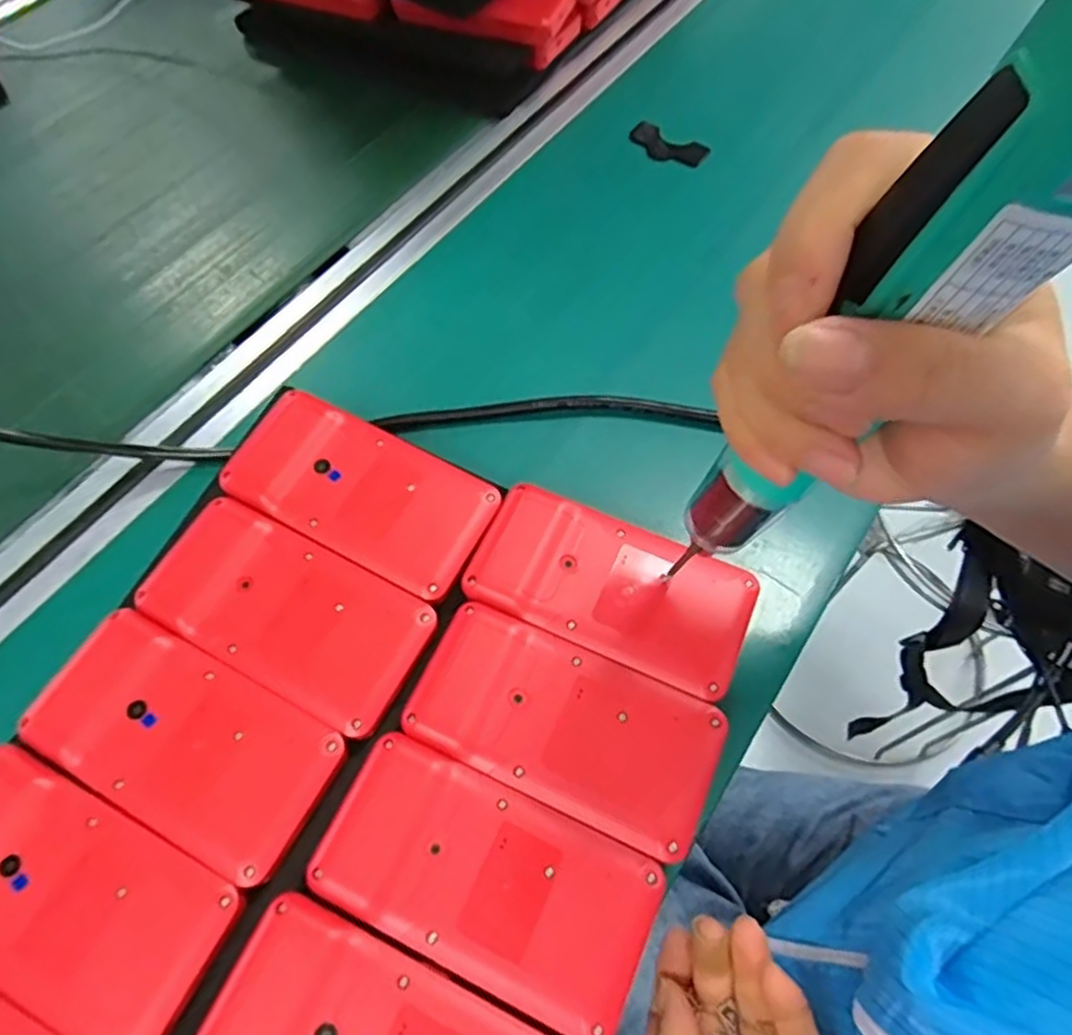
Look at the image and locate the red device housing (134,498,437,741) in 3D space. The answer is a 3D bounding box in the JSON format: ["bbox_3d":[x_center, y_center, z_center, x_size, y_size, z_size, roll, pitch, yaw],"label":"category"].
[{"bbox_3d":[-0.107,0.038,0.304,0.118,0.013,0.061,25,66,14],"label":"red device housing"}]

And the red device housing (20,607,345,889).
[{"bbox_3d":[-0.140,0.087,0.281,0.116,0.013,0.060,25,66,14],"label":"red device housing"}]

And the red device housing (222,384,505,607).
[{"bbox_3d":[-0.080,-0.014,0.327,0.116,0.019,0.061,25,66,14],"label":"red device housing"}]

